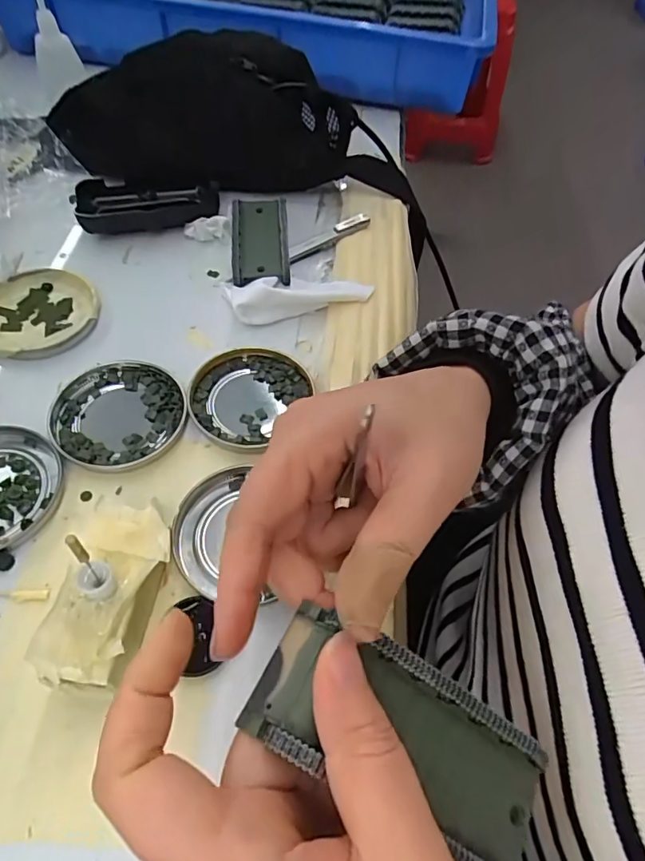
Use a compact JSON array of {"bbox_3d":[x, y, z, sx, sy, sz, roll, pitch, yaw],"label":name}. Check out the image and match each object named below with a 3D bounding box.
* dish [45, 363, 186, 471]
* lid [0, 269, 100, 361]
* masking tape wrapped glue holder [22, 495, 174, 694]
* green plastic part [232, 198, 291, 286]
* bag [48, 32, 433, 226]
[{"bbox_3d":[-0.127,-0.010,0.316,0.082,0.008,0.078,2,56,-2],"label":"dish"},{"bbox_3d":[-0.199,-0.083,0.359,0.077,0.014,0.074,2,56,-2],"label":"lid"},{"bbox_3d":[-0.098,0.078,0.241,0.042,0.040,0.085,7,56,1],"label":"masking tape wrapped glue holder"},{"bbox_3d":[-0.049,-0.150,0.404,0.042,0.023,0.088,-3,56,-5],"label":"green plastic part"},{"bbox_3d":[-0.063,-0.280,0.450,0.309,0.093,0.138,11,56,4],"label":"bag"}]

